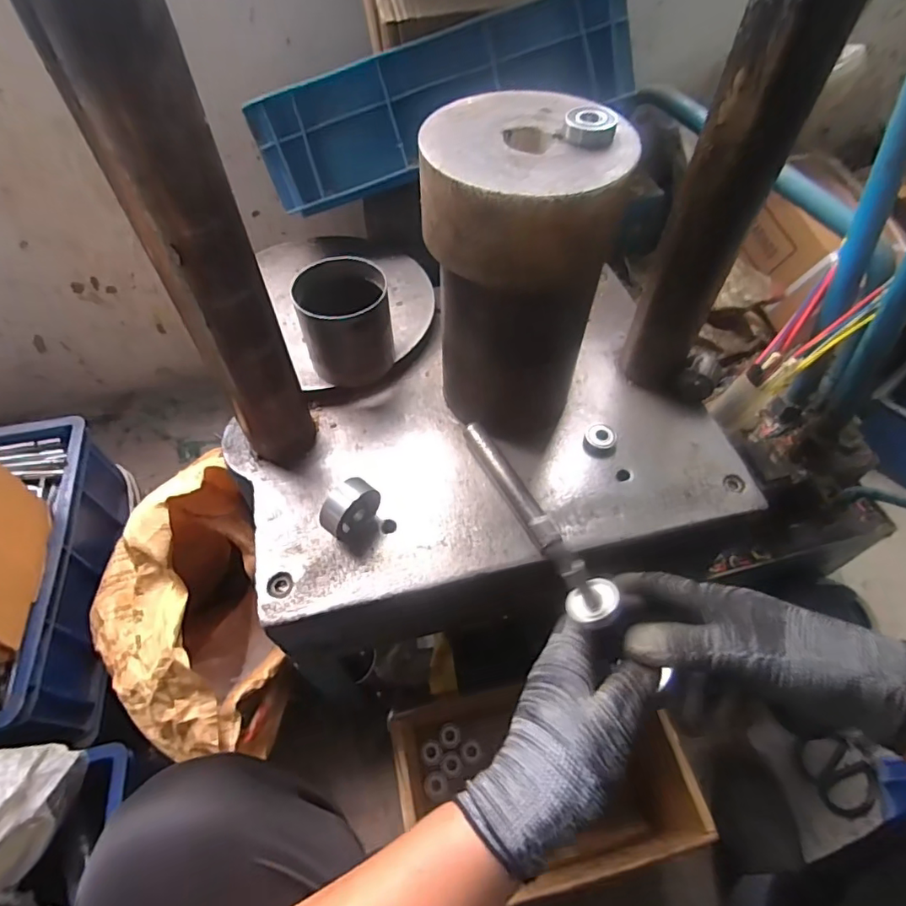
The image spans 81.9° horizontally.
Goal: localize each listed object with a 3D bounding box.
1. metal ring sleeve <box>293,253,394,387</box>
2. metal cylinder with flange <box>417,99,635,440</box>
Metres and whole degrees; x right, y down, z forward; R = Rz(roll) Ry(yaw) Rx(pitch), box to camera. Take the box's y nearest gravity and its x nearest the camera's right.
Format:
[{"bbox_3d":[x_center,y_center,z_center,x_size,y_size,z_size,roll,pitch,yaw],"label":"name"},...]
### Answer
[{"bbox_3d":[-0.106,-0.127,0.523,0.087,0.091,0.088,-12,55,-9],"label":"metal ring sleeve"},{"bbox_3d":[0.052,-0.135,0.453,0.142,0.259,0.142,11,55,7],"label":"metal cylinder with flange"}]

